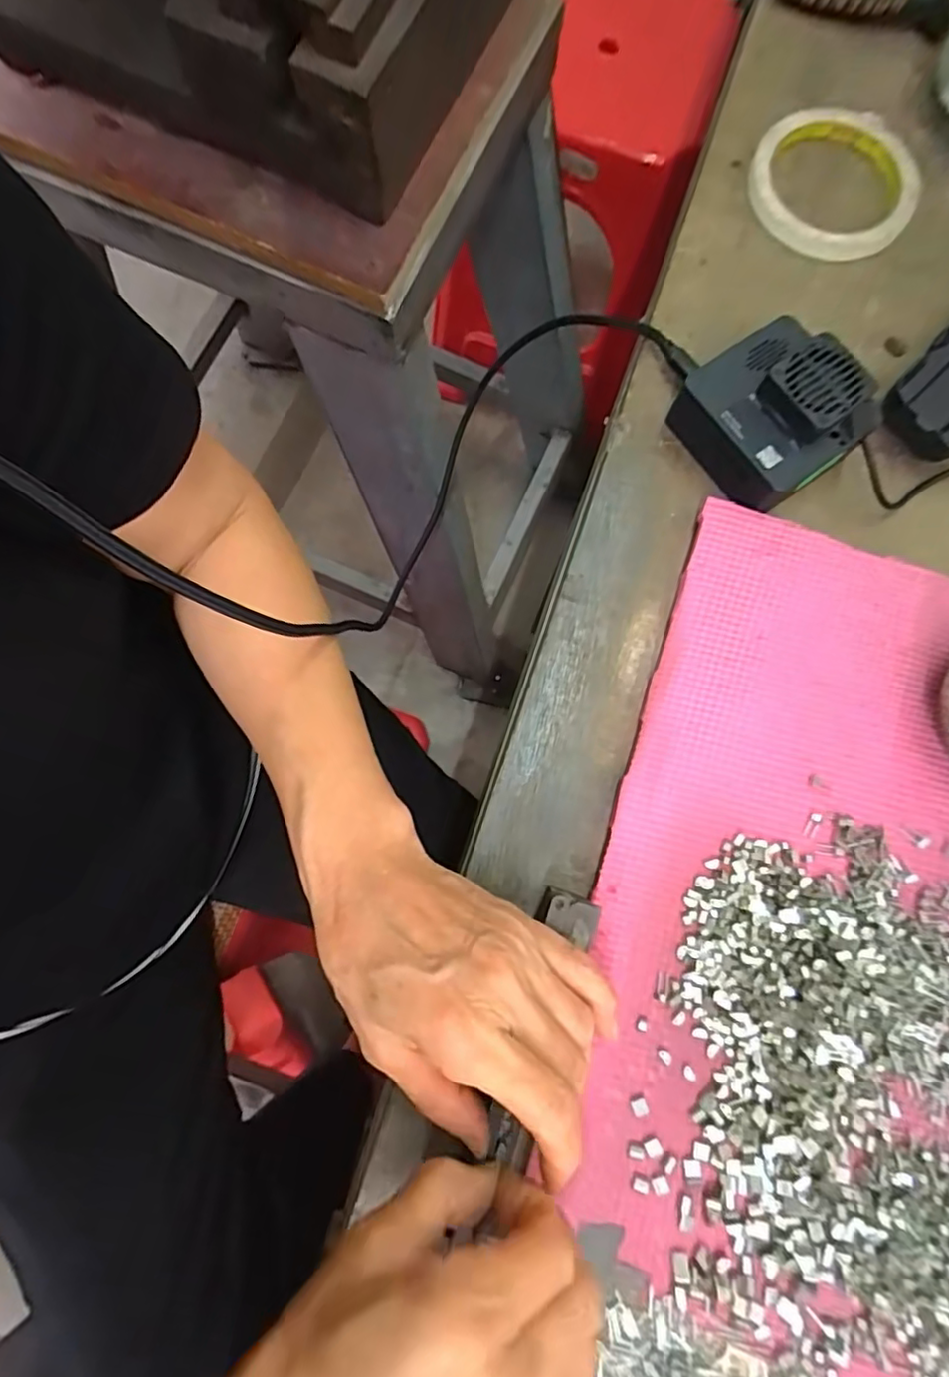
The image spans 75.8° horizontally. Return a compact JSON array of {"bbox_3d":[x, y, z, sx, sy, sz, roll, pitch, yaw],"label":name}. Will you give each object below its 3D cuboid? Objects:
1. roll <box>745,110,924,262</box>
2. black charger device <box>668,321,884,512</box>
[{"bbox_3d":[0.214,-0.301,0.363,0.097,0.019,0.097,0,79,1],"label":"roll"},{"bbox_3d":[0.152,-0.141,0.314,0.071,0.044,0.077,-30,79,-5],"label":"black charger device"}]

